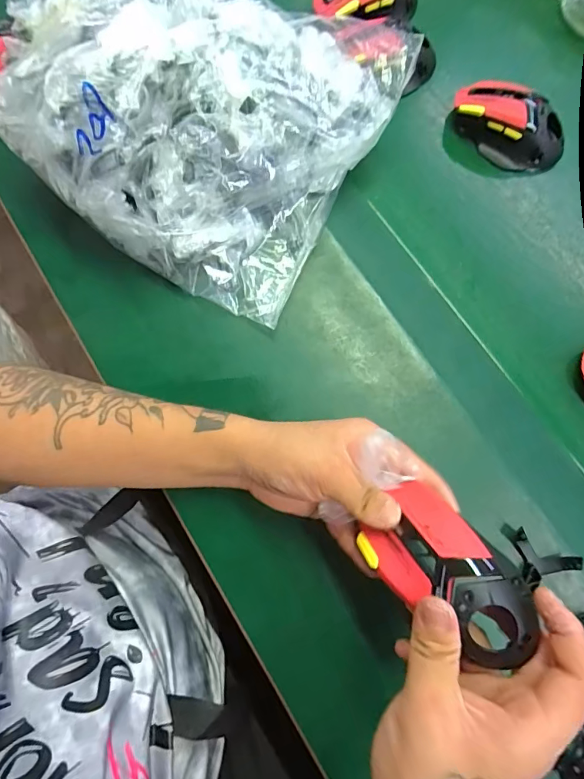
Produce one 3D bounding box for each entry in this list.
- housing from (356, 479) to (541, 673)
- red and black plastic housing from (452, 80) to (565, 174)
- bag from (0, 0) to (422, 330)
[{"bbox_3d":[0.096,0.112,0.267,0.064,0.044,0.108,-38,76,-11],"label":"housing"},{"bbox_3d":[0.214,-0.264,0.436,0.120,0.046,0.054,39,77,9],"label":"red and black plastic housing"},{"bbox_3d":[-0.090,-0.253,0.395,0.310,0.128,0.268,28,76,6],"label":"bag"}]

